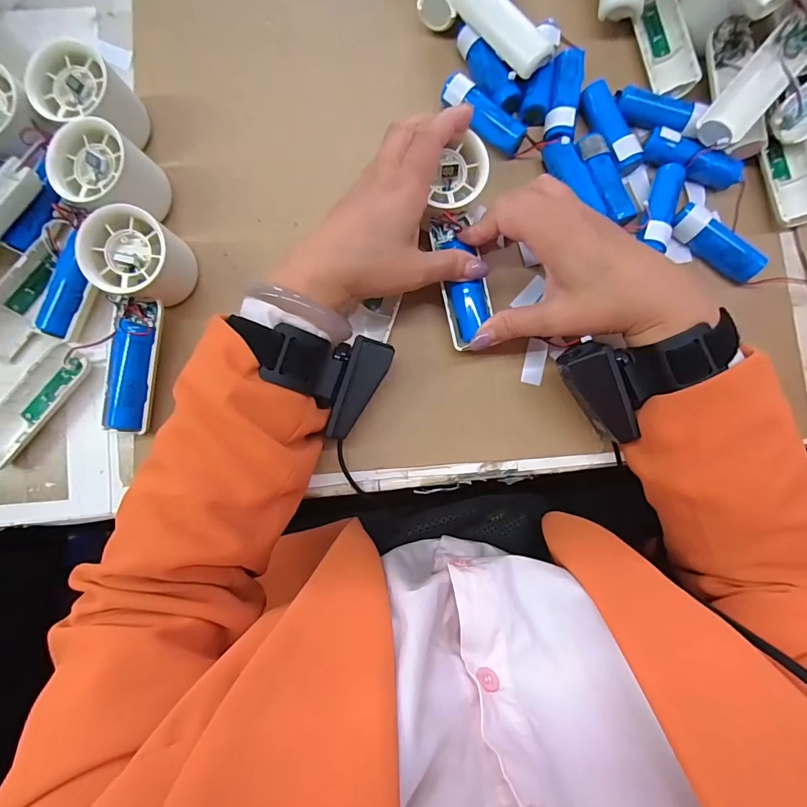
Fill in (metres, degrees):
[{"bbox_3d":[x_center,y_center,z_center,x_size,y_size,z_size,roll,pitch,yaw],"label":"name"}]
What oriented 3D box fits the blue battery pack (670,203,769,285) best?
[{"bbox_3d":[0.239,-0.122,0.329,0.073,0.025,0.021,37,85,3],"label":"blue battery pack"}]

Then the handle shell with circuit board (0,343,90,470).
[{"bbox_3d":[-0.268,0.002,0.311,0.032,0.017,0.093,34,85,3],"label":"handle shell with circuit board"}]

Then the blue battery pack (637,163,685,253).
[{"bbox_3d":[0.197,-0.149,0.329,0.021,0.021,0.068,20,84,2],"label":"blue battery pack"}]

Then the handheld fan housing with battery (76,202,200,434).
[{"bbox_3d":[-0.182,-0.054,0.299,0.056,0.056,0.143,-2,84,-1],"label":"handheld fan housing with battery"}]

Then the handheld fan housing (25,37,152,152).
[{"bbox_3d":[-0.228,-0.219,0.318,0.058,0.053,0.056,0,84,-1],"label":"handheld fan housing"}]

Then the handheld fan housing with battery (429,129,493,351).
[{"bbox_3d":[0.041,-0.111,0.307,0.039,0.022,0.140,-4,96,-1],"label":"handheld fan housing with battery"}]

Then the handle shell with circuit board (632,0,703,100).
[{"bbox_3d":[0.209,-0.292,0.343,0.033,0.017,0.098,-9,84,-1],"label":"handle shell with circuit board"}]

